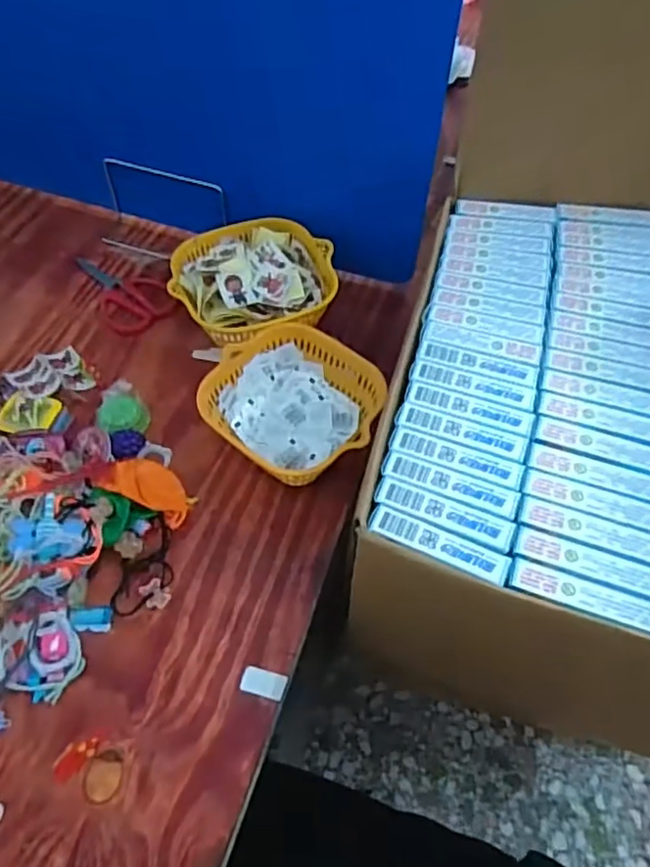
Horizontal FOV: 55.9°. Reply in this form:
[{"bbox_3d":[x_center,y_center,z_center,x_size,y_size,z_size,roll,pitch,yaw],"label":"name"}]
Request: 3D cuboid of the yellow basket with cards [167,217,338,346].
[{"bbox_3d":[-0.071,-0.144,0.624,0.152,0.065,0.148,0,56,0],"label":"yellow basket with cards"}]

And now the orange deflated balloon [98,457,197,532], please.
[{"bbox_3d":[-0.146,0.045,0.513,0.076,0.015,0.041,29,59,0],"label":"orange deflated balloon"}]

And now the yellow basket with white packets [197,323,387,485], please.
[{"bbox_3d":[-0.028,-0.020,0.542,0.146,0.064,0.130,33,61,20],"label":"yellow basket with white packets"}]

